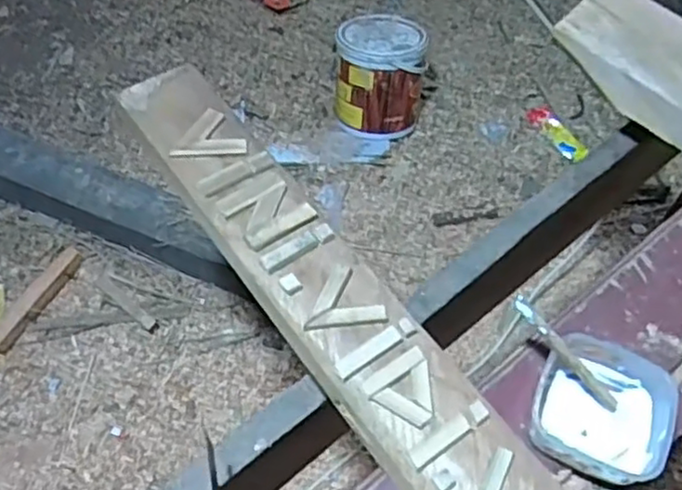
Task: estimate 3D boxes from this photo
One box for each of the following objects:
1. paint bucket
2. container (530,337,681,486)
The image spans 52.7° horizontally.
[{"bbox_3d":[0.081,-0.345,1.429,0.184,0.179,0.201,1,57,-4],"label":"paint bucket"},{"bbox_3d":[0.190,0.121,0.505,0.095,0.037,0.099,26,59,12],"label":"container"}]

